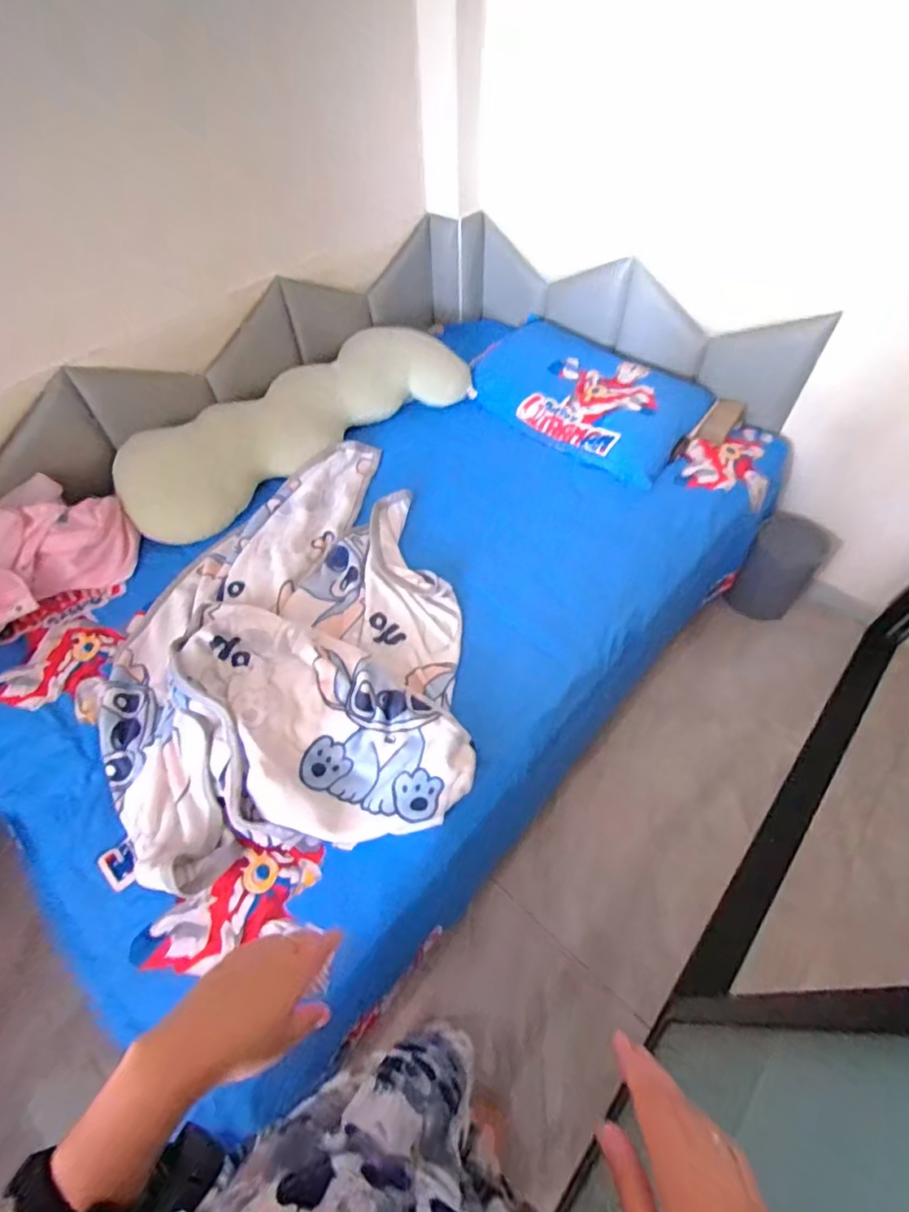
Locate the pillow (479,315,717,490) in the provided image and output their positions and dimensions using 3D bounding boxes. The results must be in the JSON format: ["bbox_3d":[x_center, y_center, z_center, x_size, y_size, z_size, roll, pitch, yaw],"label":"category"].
[{"bbox_3d":[0.332,-0.558,1.437,0.600,0.141,0.338,35,61,26],"label":"pillow"}]

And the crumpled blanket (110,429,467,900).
[{"bbox_3d":[-0.320,0.009,1.041,0.622,0.132,0.893,-14,52,-8],"label":"crumpled blanket"}]

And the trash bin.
[{"bbox_3d":[0.870,-0.093,1.446,0.170,0.263,0.161,-1,51,2],"label":"trash bin"}]

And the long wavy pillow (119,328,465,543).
[{"bbox_3d":[-0.372,-0.468,1.348,0.931,0.168,0.295,-36,58,-23],"label":"long wavy pillow"}]

